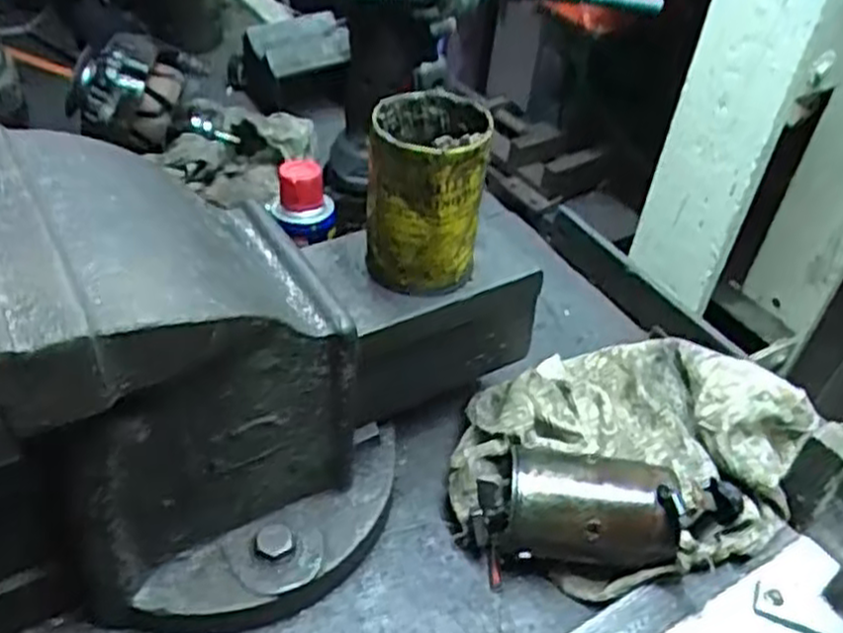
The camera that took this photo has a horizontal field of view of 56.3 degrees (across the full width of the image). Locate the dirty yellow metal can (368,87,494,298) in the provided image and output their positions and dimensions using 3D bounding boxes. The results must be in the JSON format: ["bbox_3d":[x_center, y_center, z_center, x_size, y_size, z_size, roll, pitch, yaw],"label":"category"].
[{"bbox_3d":[0.003,-0.081,0.519,0.075,0.112,0.081,3,43,-3],"label":"dirty yellow metal can"}]

